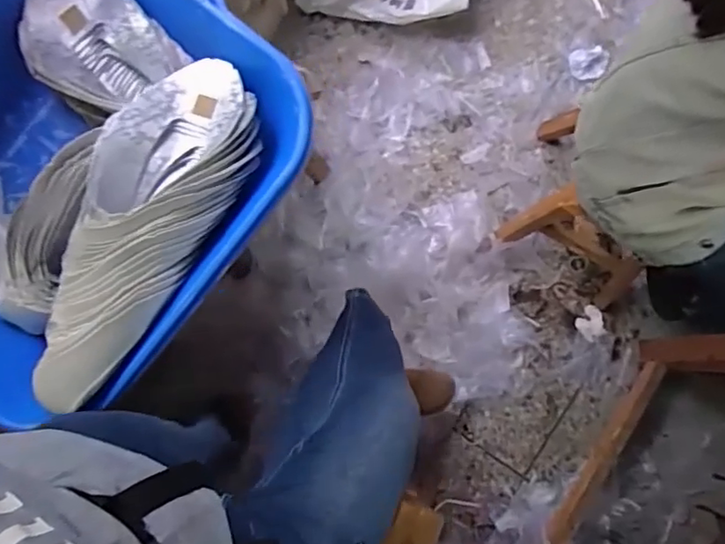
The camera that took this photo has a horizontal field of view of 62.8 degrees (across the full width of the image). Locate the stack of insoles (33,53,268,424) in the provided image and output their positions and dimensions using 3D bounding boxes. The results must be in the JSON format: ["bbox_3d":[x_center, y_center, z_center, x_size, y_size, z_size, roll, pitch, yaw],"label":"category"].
[{"bbox_3d":[-0.286,-0.066,0.750,0.174,0.075,0.474,25,79,7],"label":"stack of insoles"}]

